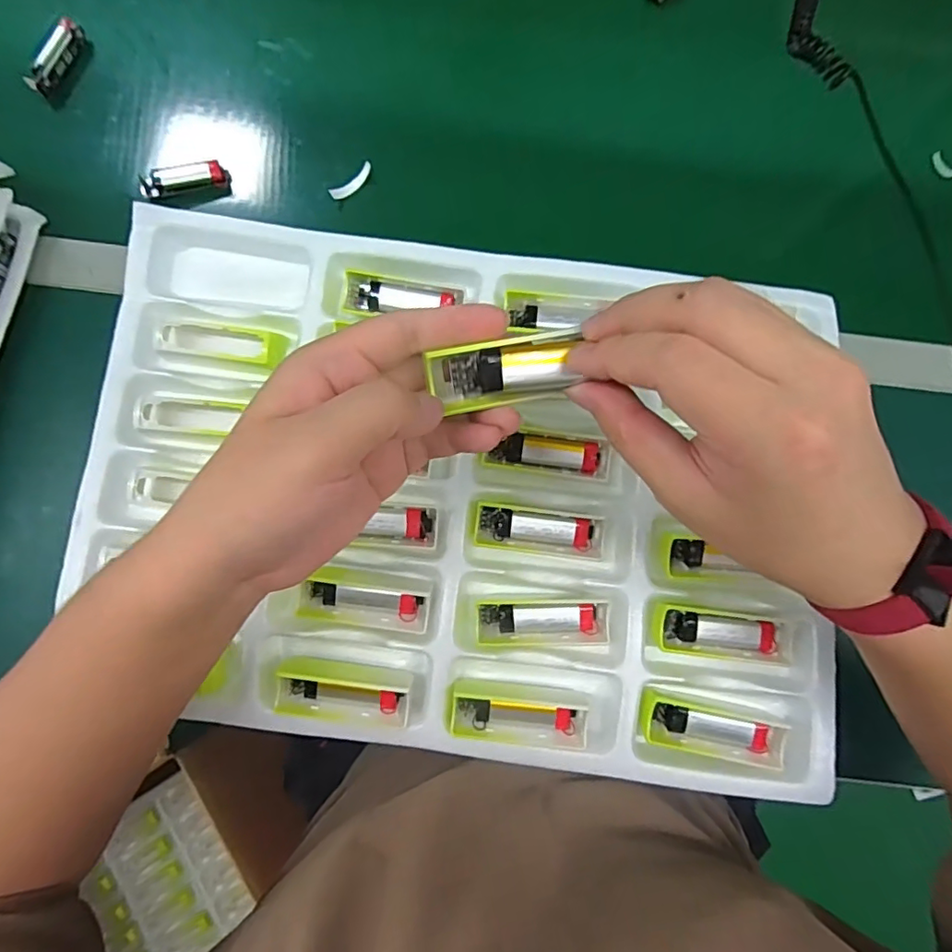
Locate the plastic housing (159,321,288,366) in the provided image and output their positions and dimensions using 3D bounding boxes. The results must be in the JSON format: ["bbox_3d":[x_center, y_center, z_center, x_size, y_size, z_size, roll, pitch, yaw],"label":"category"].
[{"bbox_3d":[-0.161,-0.085,0.355,0.084,0.019,0.021,7,80,0],"label":"plastic housing"}]

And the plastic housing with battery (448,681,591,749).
[{"bbox_3d":[0.025,0.141,0.324,0.078,0.017,0.029,5,80,-1],"label":"plastic housing with battery"}]

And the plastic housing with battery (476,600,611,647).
[{"bbox_3d":[0.040,0.089,0.330,0.078,0.014,0.026,-1,80,-2],"label":"plastic housing with battery"}]

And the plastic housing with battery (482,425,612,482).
[{"bbox_3d":[0.045,-0.014,0.348,0.076,0.018,0.028,8,80,0],"label":"plastic housing with battery"}]

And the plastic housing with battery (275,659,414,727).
[{"bbox_3d":[-0.079,0.130,0.327,0.078,0.014,0.032,7,80,0],"label":"plastic housing with battery"}]

